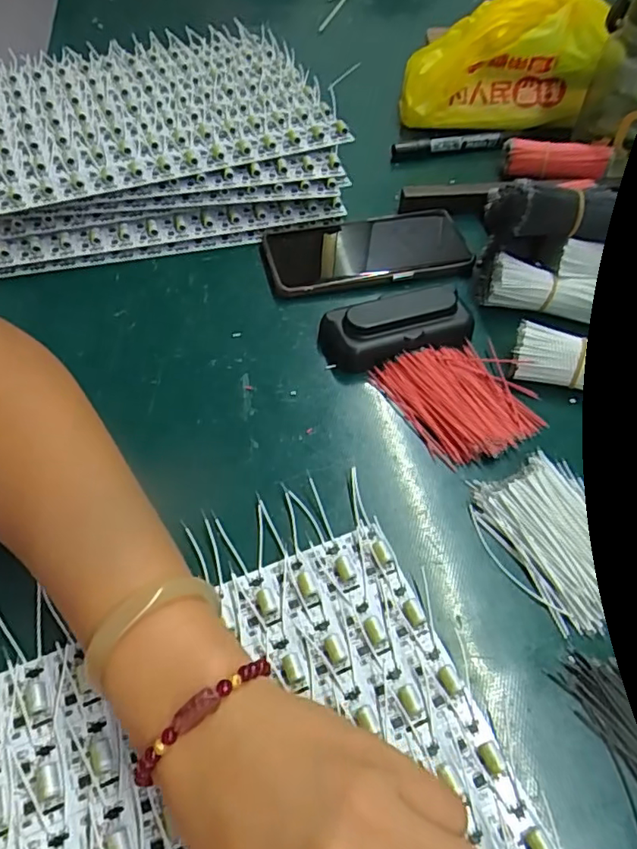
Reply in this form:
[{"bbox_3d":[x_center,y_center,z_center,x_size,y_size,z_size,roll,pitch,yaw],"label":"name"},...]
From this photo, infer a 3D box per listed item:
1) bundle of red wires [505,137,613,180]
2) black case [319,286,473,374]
[{"bbox_3d":[0.216,-0.240,0.505,0.086,0.029,0.018,12,55,7],"label":"bundle of red wires"},{"bbox_3d":[0.056,-0.069,0.395,0.104,0.031,0.041,-12,55,-10],"label":"black case"}]

